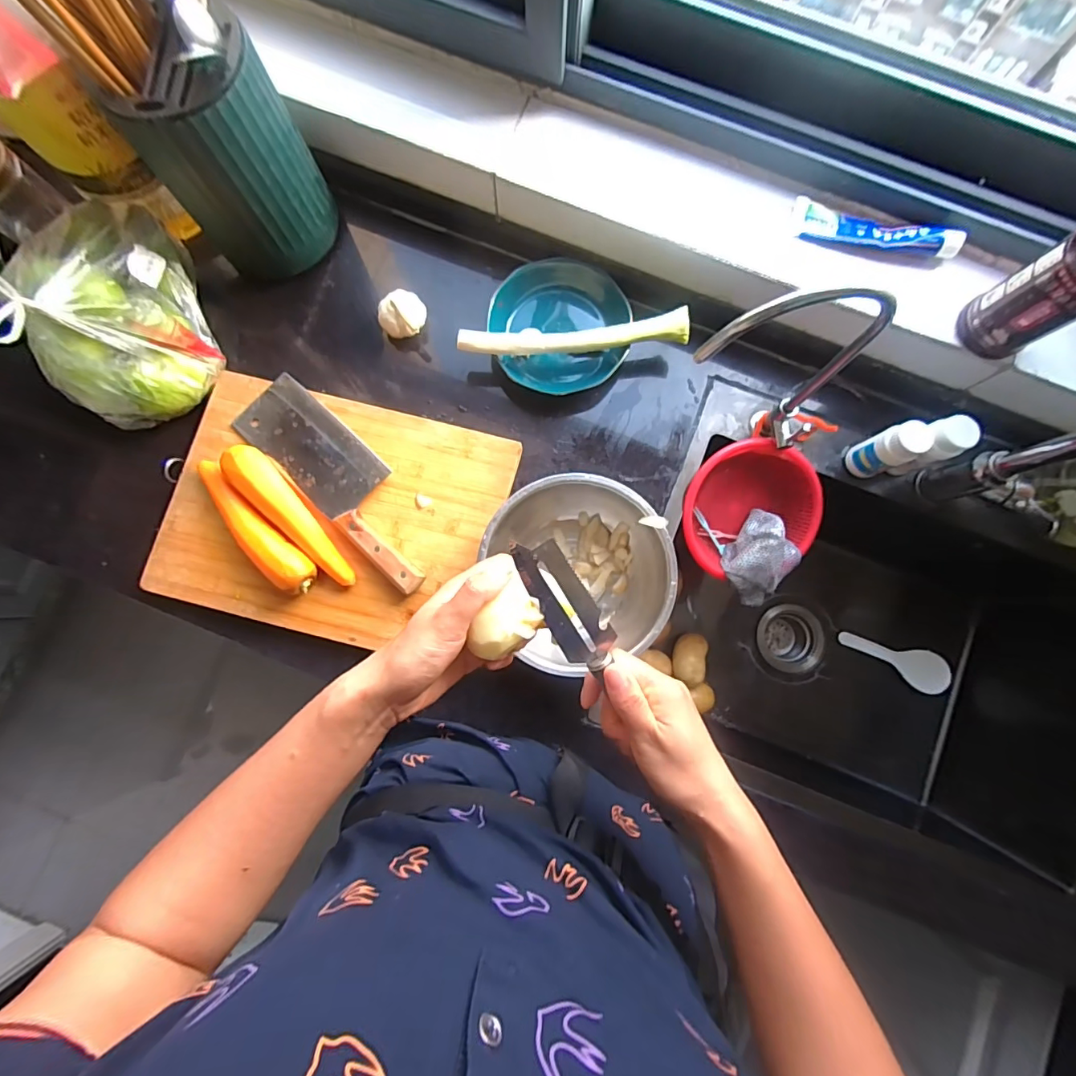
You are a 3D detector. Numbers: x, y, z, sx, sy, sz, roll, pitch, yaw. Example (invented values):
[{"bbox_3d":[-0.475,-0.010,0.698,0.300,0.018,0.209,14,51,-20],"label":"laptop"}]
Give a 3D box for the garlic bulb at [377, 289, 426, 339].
[{"bbox_3d":[-0.161,-0.268,0.602,0.050,0.043,0.055,0,83,-1],"label":"garlic bulb"}]

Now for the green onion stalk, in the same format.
[{"bbox_3d":[0.041,-0.235,0.575,0.260,0.030,0.033,-3,83,-1],"label":"green onion stalk"}]

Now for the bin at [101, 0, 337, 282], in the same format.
[{"bbox_3d":[-0.322,-0.395,0.532,0.129,0.205,0.150,31,84,3],"label":"bin"}]

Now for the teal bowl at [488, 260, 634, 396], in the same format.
[{"bbox_3d":[0.025,-0.253,0.598,0.161,0.045,0.144,4,83,0],"label":"teal bowl"}]

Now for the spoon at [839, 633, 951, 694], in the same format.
[{"bbox_3d":[0.542,0.188,0.750,0.163,0.012,0.058,18,83,2],"label":"spoon"}]

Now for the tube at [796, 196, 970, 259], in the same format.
[{"bbox_3d":[0.363,-0.334,0.532,0.169,0.024,0.041,10,83,1],"label":"tube"}]

